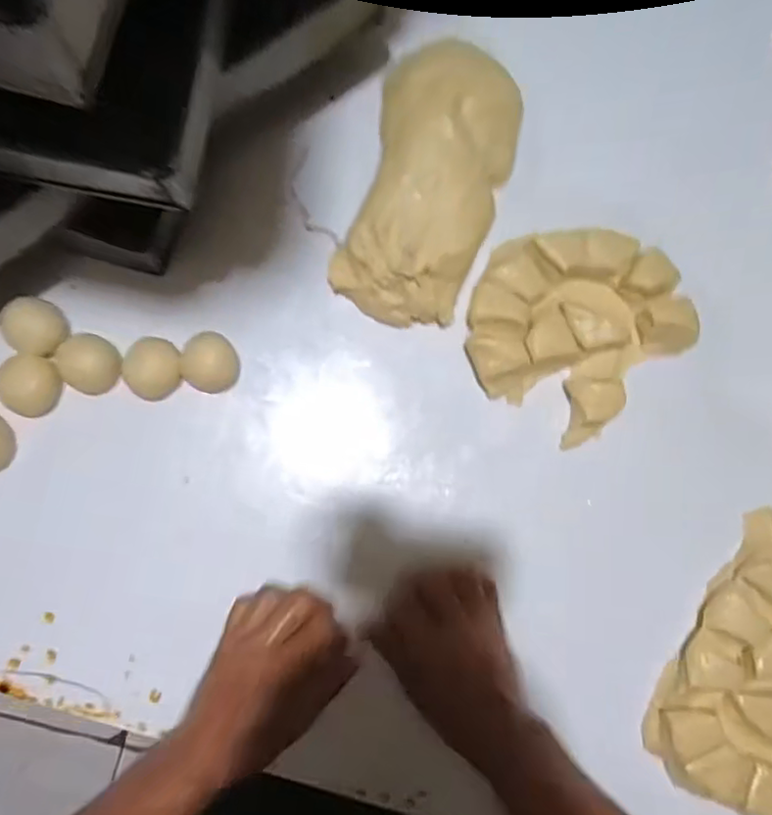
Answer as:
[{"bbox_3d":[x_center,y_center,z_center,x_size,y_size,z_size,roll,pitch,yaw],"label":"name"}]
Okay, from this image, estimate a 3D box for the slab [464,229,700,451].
[{"bbox_3d":[0.158,-0.076,0.524,0.180,0.030,0.160,-43,88,-7],"label":"slab"}]

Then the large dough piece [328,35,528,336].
[{"bbox_3d":[0.038,-0.189,0.520,0.124,0.043,0.240,16,83,-1],"label":"large dough piece"}]

